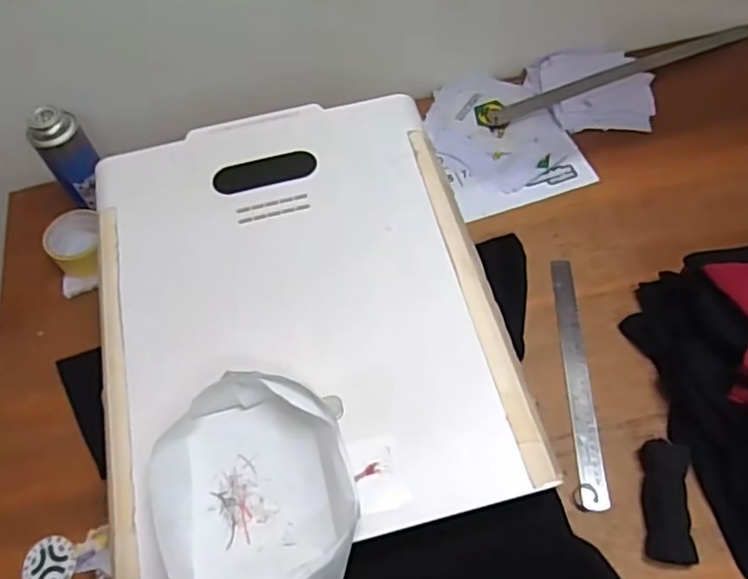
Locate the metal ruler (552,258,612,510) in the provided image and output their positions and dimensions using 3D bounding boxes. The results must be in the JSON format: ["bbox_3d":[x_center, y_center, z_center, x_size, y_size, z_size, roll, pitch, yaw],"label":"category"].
[{"bbox_3d":[0.252,0.102,0.760,0.030,0.008,0.321,-4,60,9],"label":"metal ruler"}]

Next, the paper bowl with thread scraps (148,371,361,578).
[{"bbox_3d":[-0.105,0.172,0.527,0.169,0.050,0.185,0,60,1],"label":"paper bowl with thread scraps"}]

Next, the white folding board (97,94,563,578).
[{"bbox_3d":[-0.084,0.002,0.648,0.399,0.022,0.502,-14,62,-4],"label":"white folding board"}]

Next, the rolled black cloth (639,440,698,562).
[{"bbox_3d":[0.323,0.230,0.672,0.051,0.023,0.126,5,60,4],"label":"rolled black cloth"}]

